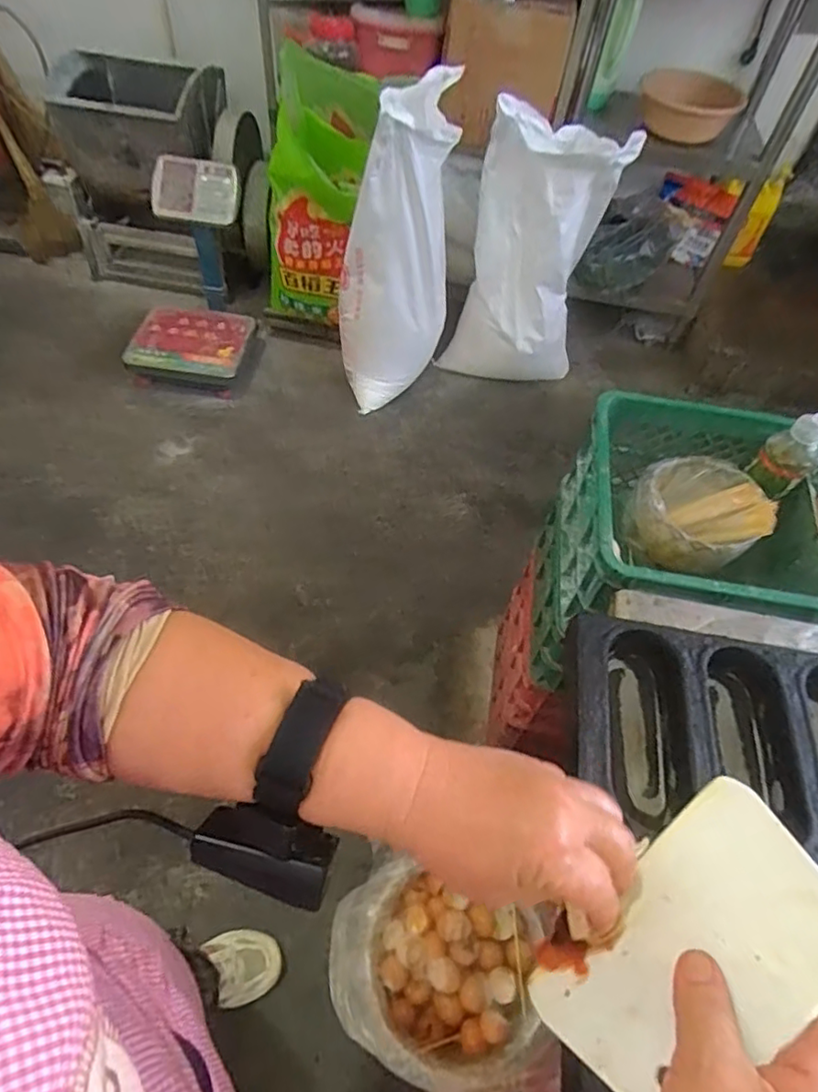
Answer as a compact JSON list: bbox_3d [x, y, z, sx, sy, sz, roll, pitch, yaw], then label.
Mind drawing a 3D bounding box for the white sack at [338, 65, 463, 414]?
[{"bbox_3d":[-0.043,-0.751,1.620,0.272,0.732,0.324,14,54,6],"label":"white sack"}]

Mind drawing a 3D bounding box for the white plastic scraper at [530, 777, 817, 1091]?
[{"bbox_3d":[0.128,0.184,0.280,0.144,0.005,0.095,-41,20,-3],"label":"white plastic scraper"}]

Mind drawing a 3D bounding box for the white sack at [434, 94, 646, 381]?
[{"bbox_3d":[0.341,-0.807,1.749,0.392,0.699,0.196,10,54,3],"label":"white sack"}]

